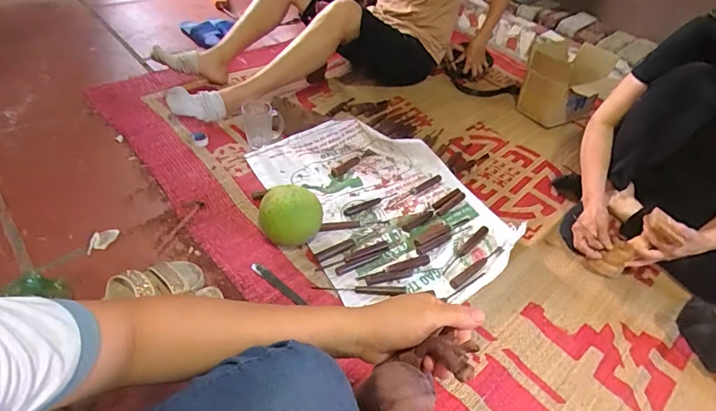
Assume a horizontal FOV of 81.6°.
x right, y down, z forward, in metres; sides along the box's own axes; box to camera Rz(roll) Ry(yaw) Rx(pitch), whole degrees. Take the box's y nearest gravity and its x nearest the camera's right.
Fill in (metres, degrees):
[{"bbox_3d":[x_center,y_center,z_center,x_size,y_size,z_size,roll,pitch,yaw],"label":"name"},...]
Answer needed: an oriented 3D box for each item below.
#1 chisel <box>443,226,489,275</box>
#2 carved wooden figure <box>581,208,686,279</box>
[{"bbox_3d":[0.254,0.103,0.980,0.022,0.015,0.191,38,50,25],"label":"chisel"},{"bbox_3d":[0.614,0.091,0.929,0.059,0.193,0.084,26,39,-21],"label":"carved wooden figure"}]

